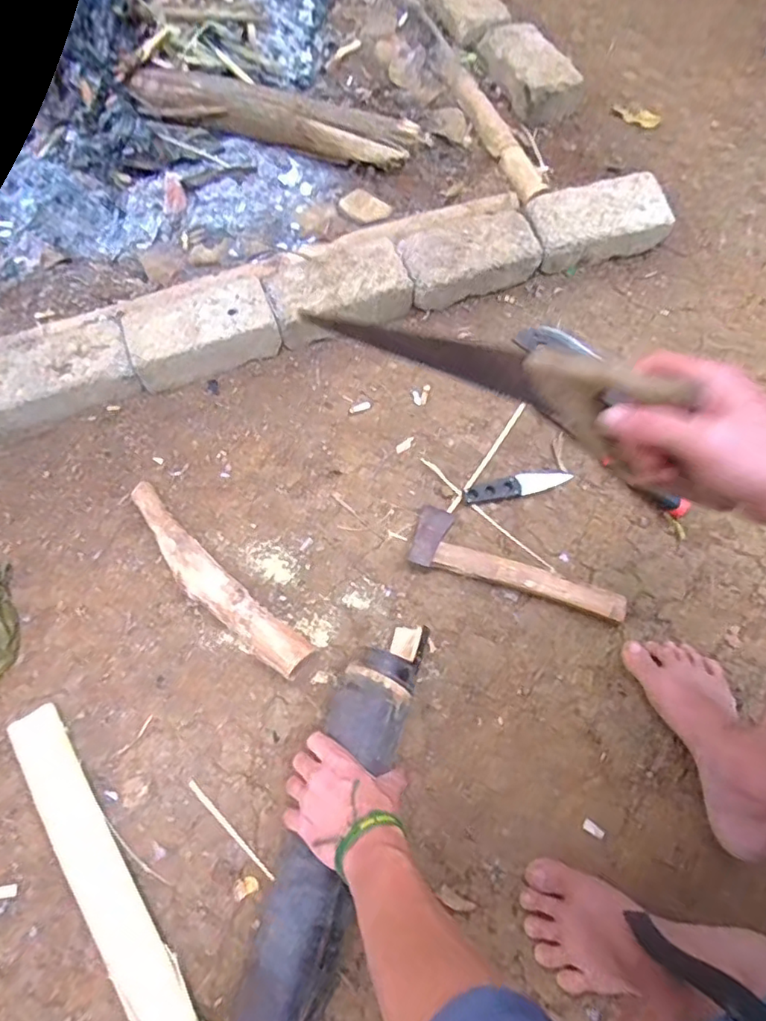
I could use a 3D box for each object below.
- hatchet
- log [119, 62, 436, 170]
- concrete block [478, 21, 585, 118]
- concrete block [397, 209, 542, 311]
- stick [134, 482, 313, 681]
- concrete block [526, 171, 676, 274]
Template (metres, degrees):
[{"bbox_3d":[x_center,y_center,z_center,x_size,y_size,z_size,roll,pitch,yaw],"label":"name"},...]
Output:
[{"bbox_3d":[0.168,0.069,0.732,0.267,0.022,0.080,20,71,10],"label":"hatchet"},{"bbox_3d":[-0.180,-0.649,0.964,0.480,0.070,0.064,12,70,8],"label":"log"},{"bbox_3d":[0.253,-0.779,1.051,0.113,0.085,0.200,-43,73,-13],"label":"concrete block"},{"bbox_3d":[0.129,-0.400,0.906,0.203,0.053,0.136,-16,69,-3],"label":"concrete block"},{"bbox_3d":[-0.220,0.078,0.724,0.335,0.052,0.054,40,76,16],"label":"stick"},{"bbox_3d":[0.335,-0.452,0.927,0.212,0.076,0.113,-16,69,-3],"label":"concrete block"}]

